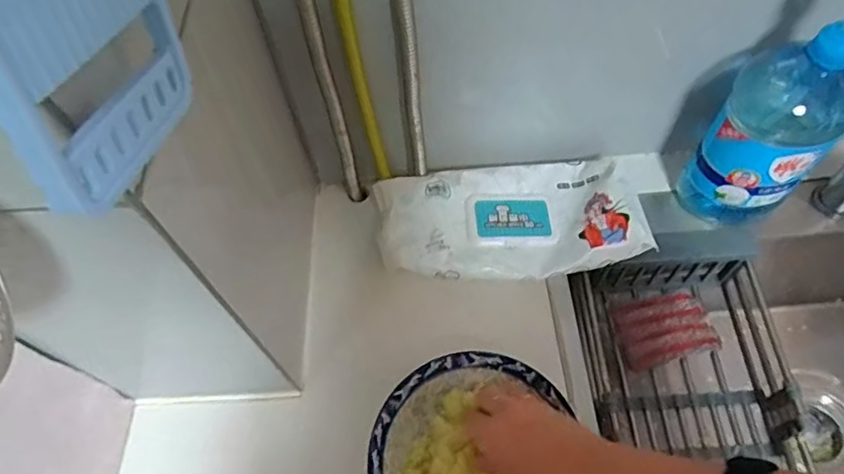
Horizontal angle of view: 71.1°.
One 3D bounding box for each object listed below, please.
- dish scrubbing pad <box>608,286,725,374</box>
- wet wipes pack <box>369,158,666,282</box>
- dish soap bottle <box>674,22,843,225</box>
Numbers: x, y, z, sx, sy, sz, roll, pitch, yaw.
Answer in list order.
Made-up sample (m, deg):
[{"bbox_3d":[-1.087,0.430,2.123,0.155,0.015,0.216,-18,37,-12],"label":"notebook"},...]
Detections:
[{"bbox_3d":[0.272,0.100,0.670,0.103,0.034,0.081,-12,61,-3],"label":"dish scrubbing pad"},{"bbox_3d":[0.091,-0.014,0.632,0.265,0.052,0.127,-9,61,-2],"label":"wet wipes pack"},{"bbox_3d":[0.337,-0.111,0.551,0.101,0.276,0.085,36,69,21],"label":"dish soap bottle"}]

